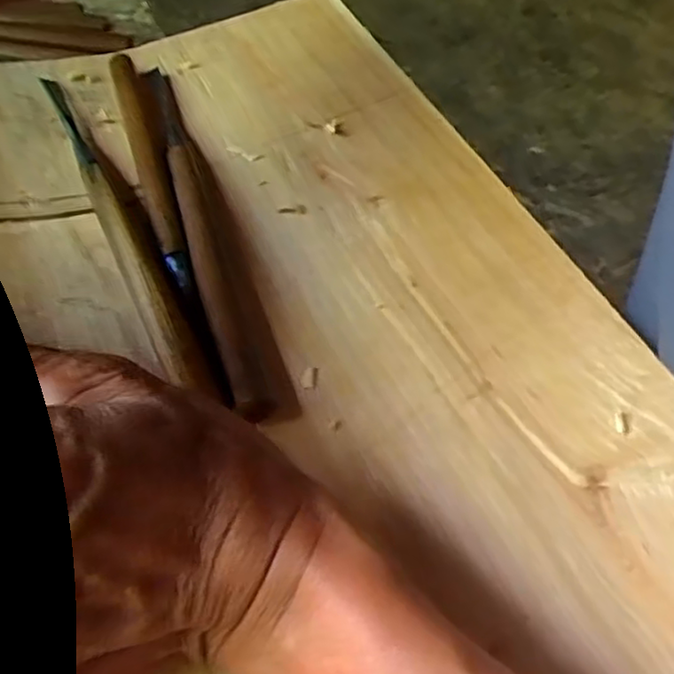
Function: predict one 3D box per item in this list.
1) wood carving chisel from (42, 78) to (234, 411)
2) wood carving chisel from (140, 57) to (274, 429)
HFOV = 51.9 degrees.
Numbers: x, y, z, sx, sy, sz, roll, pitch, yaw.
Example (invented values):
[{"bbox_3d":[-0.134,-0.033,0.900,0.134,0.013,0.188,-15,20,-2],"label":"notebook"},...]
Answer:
[{"bbox_3d":[-0.104,-0.060,0.334,0.021,0.012,0.234,-16,55,-23],"label":"wood carving chisel"},{"bbox_3d":[-0.071,-0.068,0.344,0.017,0.019,0.256,-8,53,-18],"label":"wood carving chisel"}]

